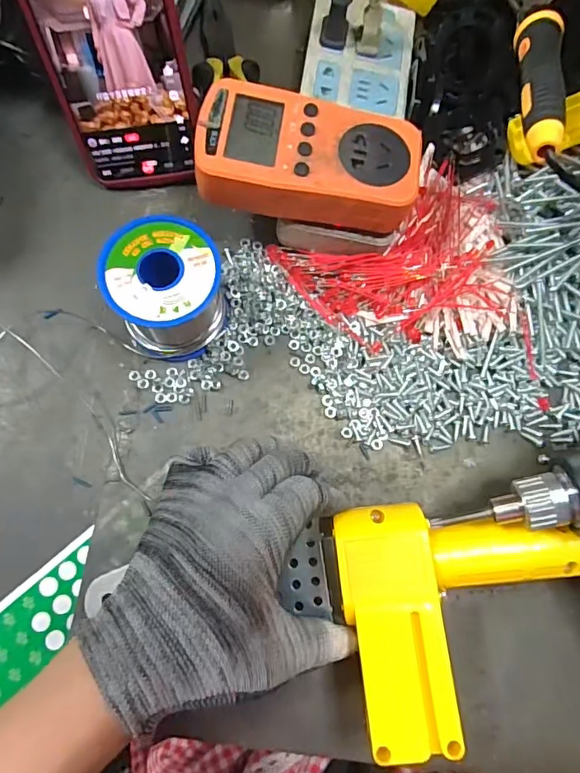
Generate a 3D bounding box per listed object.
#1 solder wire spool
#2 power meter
[{"bbox_3d":[-0.073,-0.058,0.299,0.063,0.063,0.067,0,77,-1],"label":"solder wire spool"},{"bbox_3d":[0.012,-0.134,0.289,0.125,0.034,0.066,7,76,-2],"label":"power meter"}]

